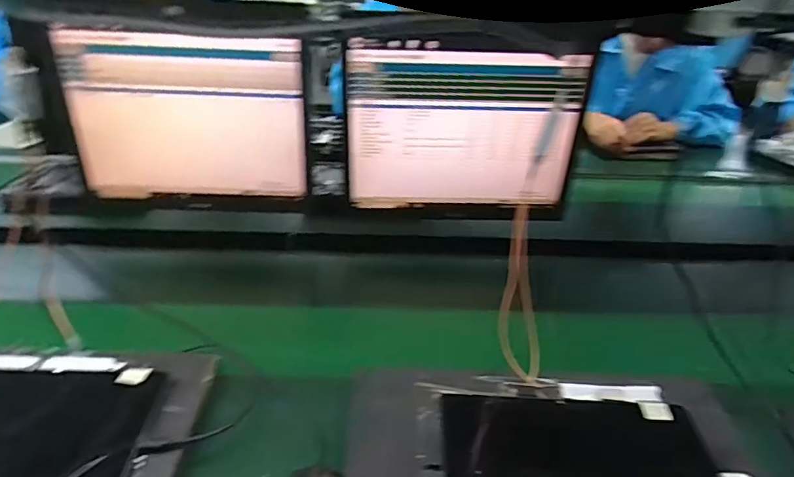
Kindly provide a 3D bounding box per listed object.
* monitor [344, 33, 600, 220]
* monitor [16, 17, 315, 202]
[{"bbox_3d":[0.103,-0.151,0.774,0.352,0.273,0.073,2,31,-2],"label":"monitor"},{"bbox_3d":[-0.319,-0.183,0.801,0.380,0.273,0.077,3,31,0],"label":"monitor"}]

